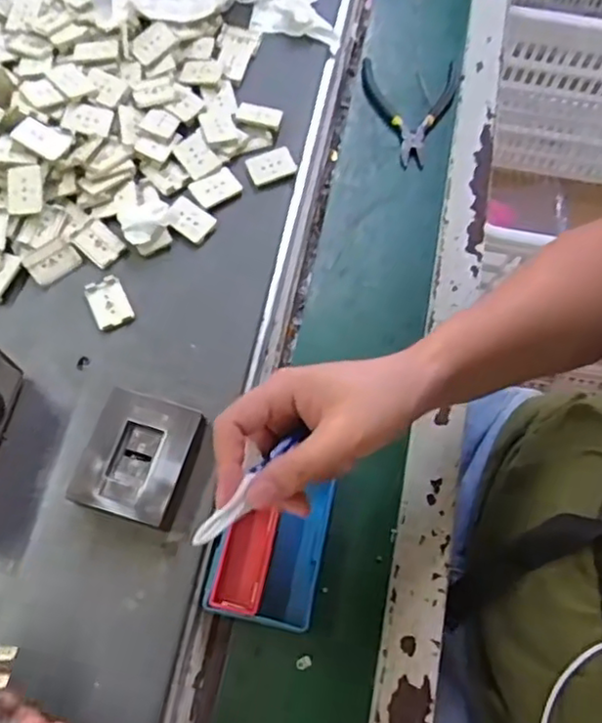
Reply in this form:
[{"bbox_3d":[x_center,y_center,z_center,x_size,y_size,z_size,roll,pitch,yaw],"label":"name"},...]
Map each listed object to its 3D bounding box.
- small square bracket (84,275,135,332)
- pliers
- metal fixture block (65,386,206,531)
[{"bbox_3d":[-0.146,-0.044,0.499,0.028,0.005,0.042,-24,70,-12],"label":"small square bracket"},{"bbox_3d":[0.109,-0.238,0.624,0.098,0.014,0.117,1,67,-2],"label":"pliers"},{"bbox_3d":[-0.109,0.067,0.446,0.068,0.027,0.080,17,68,4],"label":"metal fixture block"}]

